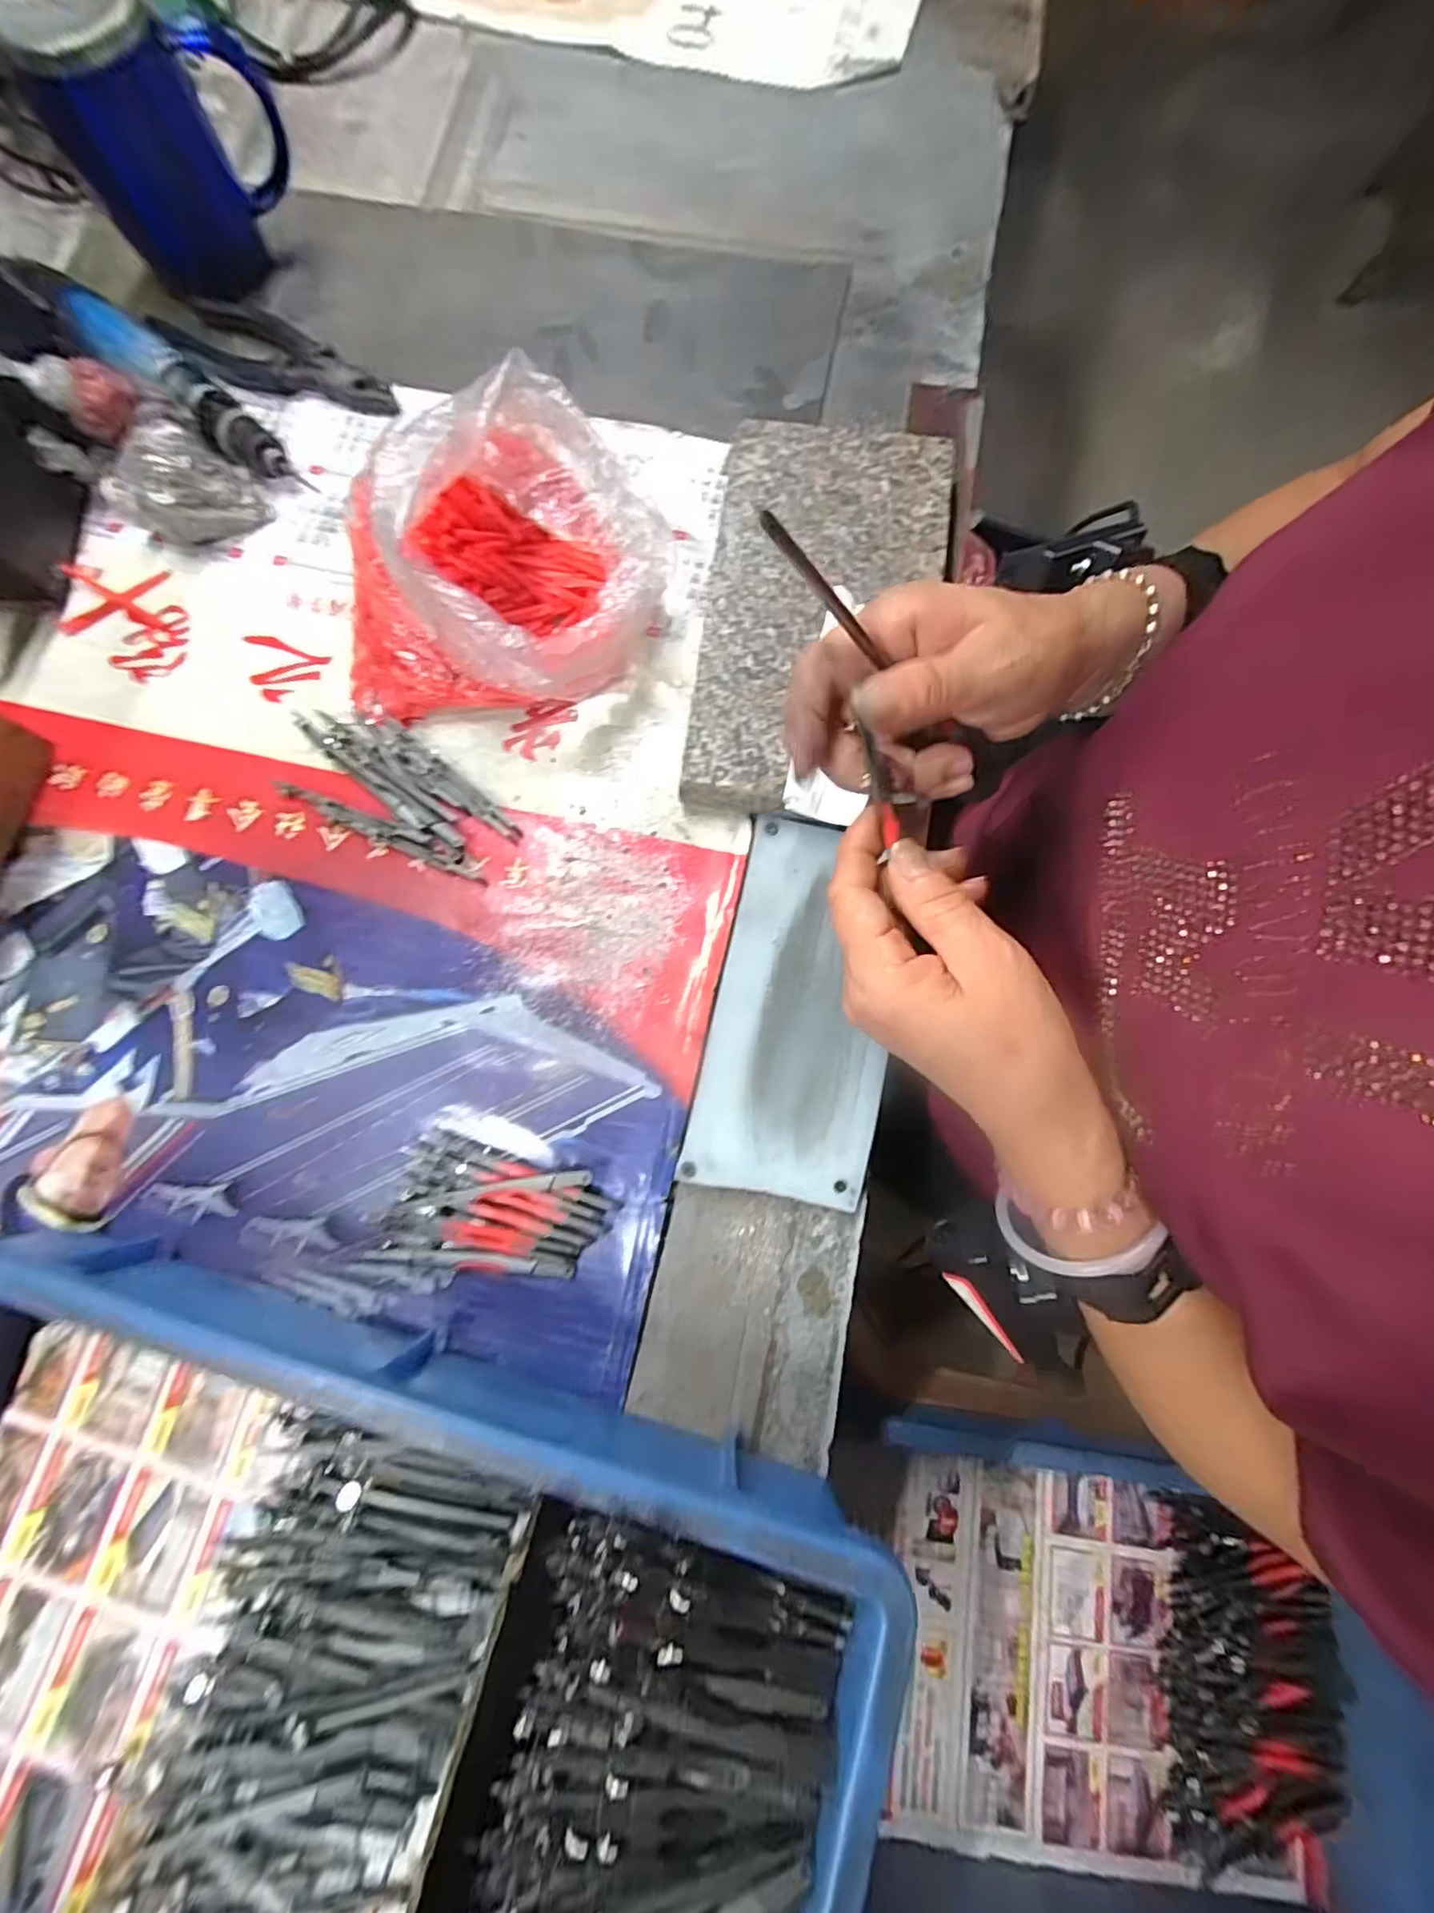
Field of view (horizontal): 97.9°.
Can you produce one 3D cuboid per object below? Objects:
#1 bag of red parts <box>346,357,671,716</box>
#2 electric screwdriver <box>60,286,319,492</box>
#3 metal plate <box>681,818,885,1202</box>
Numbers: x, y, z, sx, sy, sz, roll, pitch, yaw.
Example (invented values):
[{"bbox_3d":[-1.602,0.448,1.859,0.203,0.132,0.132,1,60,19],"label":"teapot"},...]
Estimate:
[{"bbox_3d":[-0.119,-0.218,0.338,0.169,0.093,0.146,3,79,1],"label":"bag of red parts"},{"bbox_3d":[-0.331,-0.349,0.388,0.169,0.044,0.033,41,82,7],"label":"electric screwdriver"},{"bbox_3d":[0.046,0.024,0.328,0.092,0.008,0.195,12,81,6],"label":"metal plate"}]

